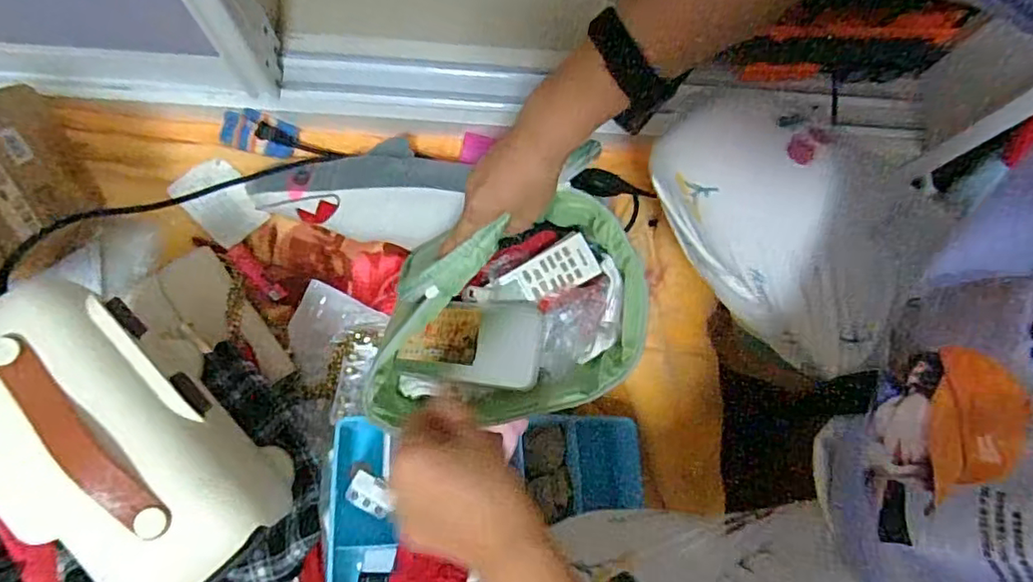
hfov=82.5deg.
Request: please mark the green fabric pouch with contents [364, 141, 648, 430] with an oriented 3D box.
[{"bbox_3d":[-0.015,0.026,0.541,0.250,0.109,0.177,-12,76,-5],"label":"green fabric pouch with contents"}]

